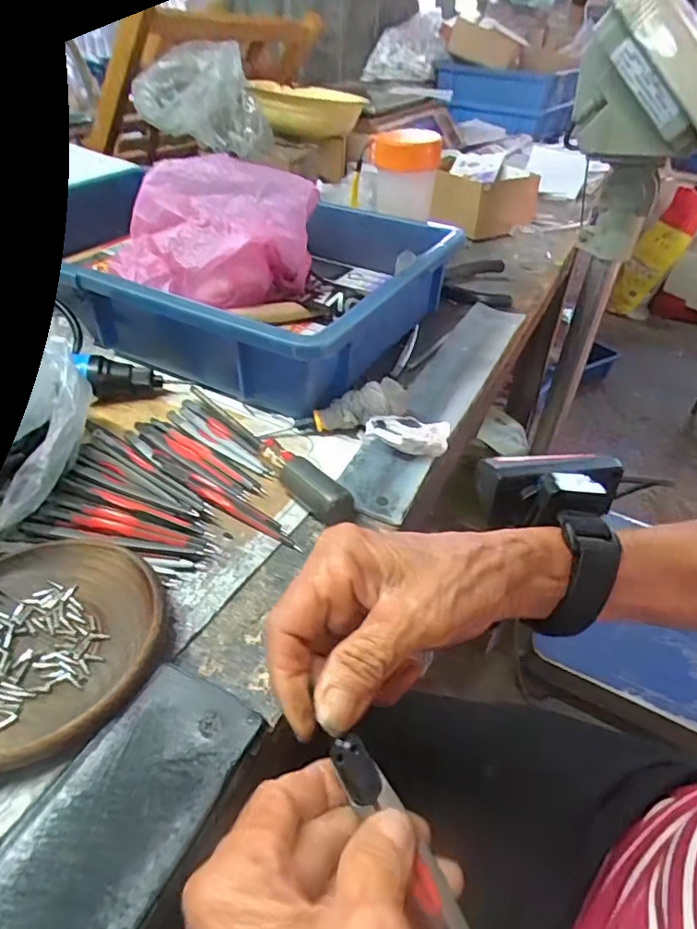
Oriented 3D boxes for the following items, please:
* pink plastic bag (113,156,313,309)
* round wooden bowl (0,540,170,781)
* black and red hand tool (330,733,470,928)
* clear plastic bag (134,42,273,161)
[{"bbox_3d":[-0.127,-0.207,0.530,0.188,0.111,0.110,-2,40,-6],"label":"pink plastic bag"},{"bbox_3d":[-0.142,0.083,0.267,0.108,0.019,0.107,2,39,-1],"label":"round wooden bowl"},{"bbox_3d":[0.026,0.144,0.191,0.013,0.007,0.108,-22,66,-29],"label":"black and red hand tool"},{"bbox_3d":[-0.202,-0.510,0.794,0.183,0.108,0.115,-1,41,-8],"label":"clear plastic bag"}]

